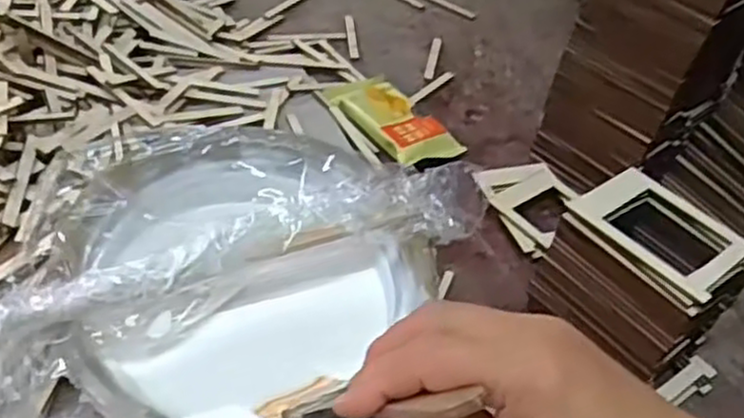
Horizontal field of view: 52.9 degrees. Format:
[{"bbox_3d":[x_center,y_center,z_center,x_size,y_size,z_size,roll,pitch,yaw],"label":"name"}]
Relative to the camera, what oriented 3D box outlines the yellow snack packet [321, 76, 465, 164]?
[{"bbox_3d":[0.019,-0.077,0.636,0.063,0.019,0.114,-27,55,-35],"label":"yellow snack packet"}]

